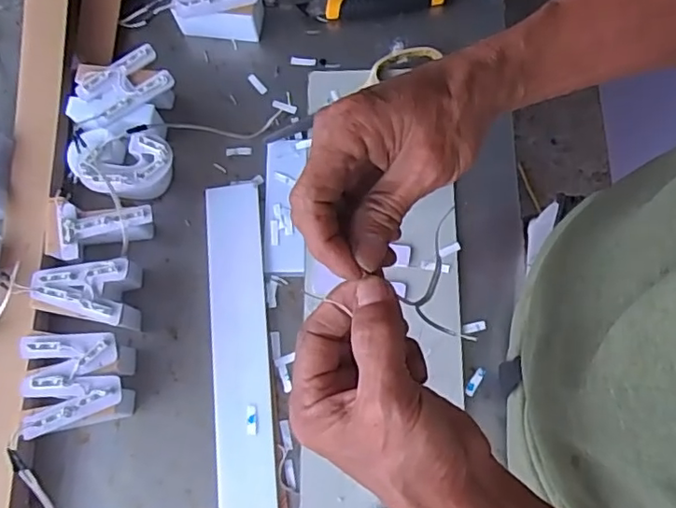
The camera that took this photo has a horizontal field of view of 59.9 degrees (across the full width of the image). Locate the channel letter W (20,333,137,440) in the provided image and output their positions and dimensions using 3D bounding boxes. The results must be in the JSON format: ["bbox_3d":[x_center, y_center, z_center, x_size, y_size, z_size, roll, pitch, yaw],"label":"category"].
[{"bbox_3d":[-0.224,0.107,0.506,0.086,0.049,0.084,-9,75,-1],"label":"channel letter W"}]

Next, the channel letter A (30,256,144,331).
[{"bbox_3d":[-0.221,0.033,0.526,0.084,0.046,0.058,5,75,3],"label":"channel letter A"}]

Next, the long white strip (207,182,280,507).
[{"bbox_3d":[-0.079,0.152,0.502,0.048,0.009,0.451,-6,75,0],"label":"long white strip"}]

